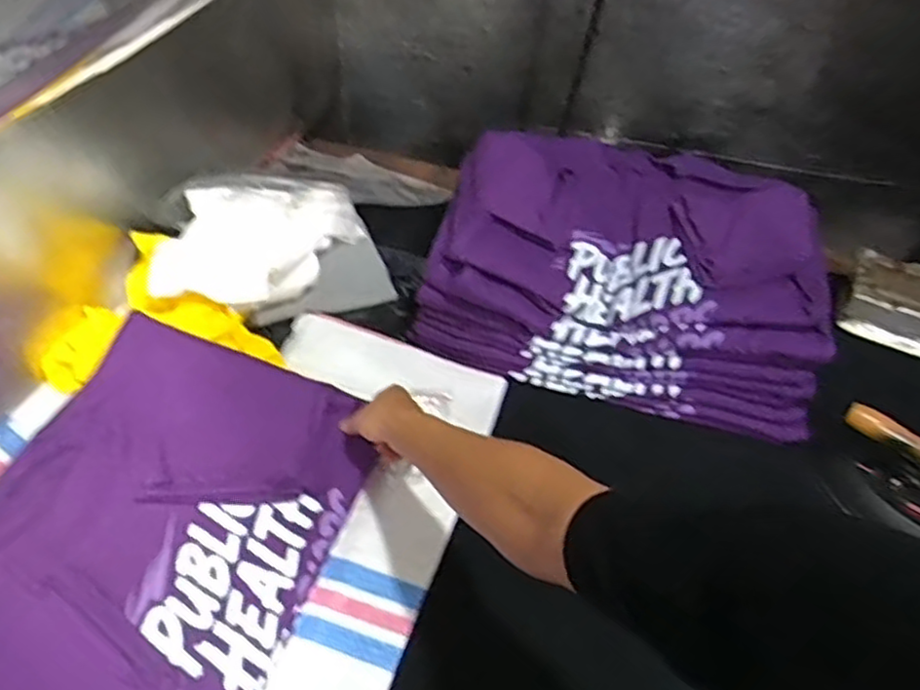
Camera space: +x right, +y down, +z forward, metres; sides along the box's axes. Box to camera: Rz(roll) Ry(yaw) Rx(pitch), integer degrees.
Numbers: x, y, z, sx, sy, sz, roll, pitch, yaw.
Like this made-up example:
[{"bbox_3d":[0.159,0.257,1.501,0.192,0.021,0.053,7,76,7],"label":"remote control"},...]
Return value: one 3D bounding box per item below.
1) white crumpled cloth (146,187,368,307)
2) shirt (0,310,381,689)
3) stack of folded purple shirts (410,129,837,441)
[{"bbox_3d":[-0.274,-0.141,0.956,0.268,0.129,0.188,-4,48,-9],"label":"white crumpled cloth"},{"bbox_3d":[-0.340,0.215,0.728,0.353,0.068,0.520,15,48,10],"label":"shirt"},{"bbox_3d":[0.252,-0.122,1.043,0.530,0.201,0.372,13,47,7],"label":"stack of folded purple shirts"}]

